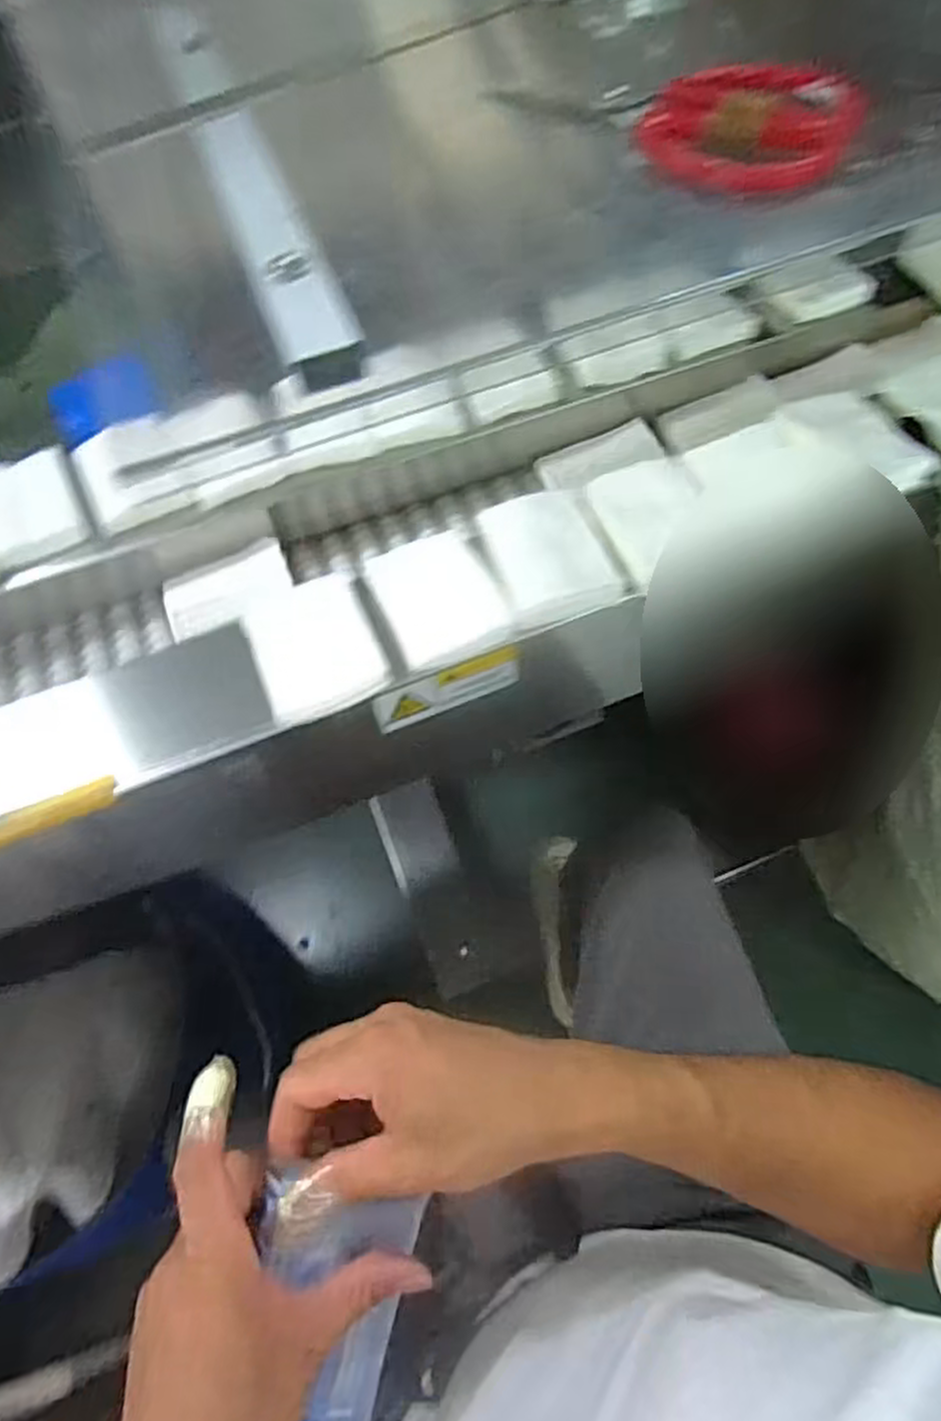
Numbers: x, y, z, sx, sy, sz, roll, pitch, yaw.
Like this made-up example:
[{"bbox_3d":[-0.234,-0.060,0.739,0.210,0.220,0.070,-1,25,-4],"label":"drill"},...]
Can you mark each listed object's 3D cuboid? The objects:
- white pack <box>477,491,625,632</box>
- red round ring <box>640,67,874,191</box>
[{"bbox_3d":[0.054,-0.112,0.522,0.077,0.016,0.104,-15,61,-4],"label":"white pack"},{"bbox_3d":[0.135,-0.282,0.357,0.094,0.015,0.090,22,65,15],"label":"red round ring"}]

